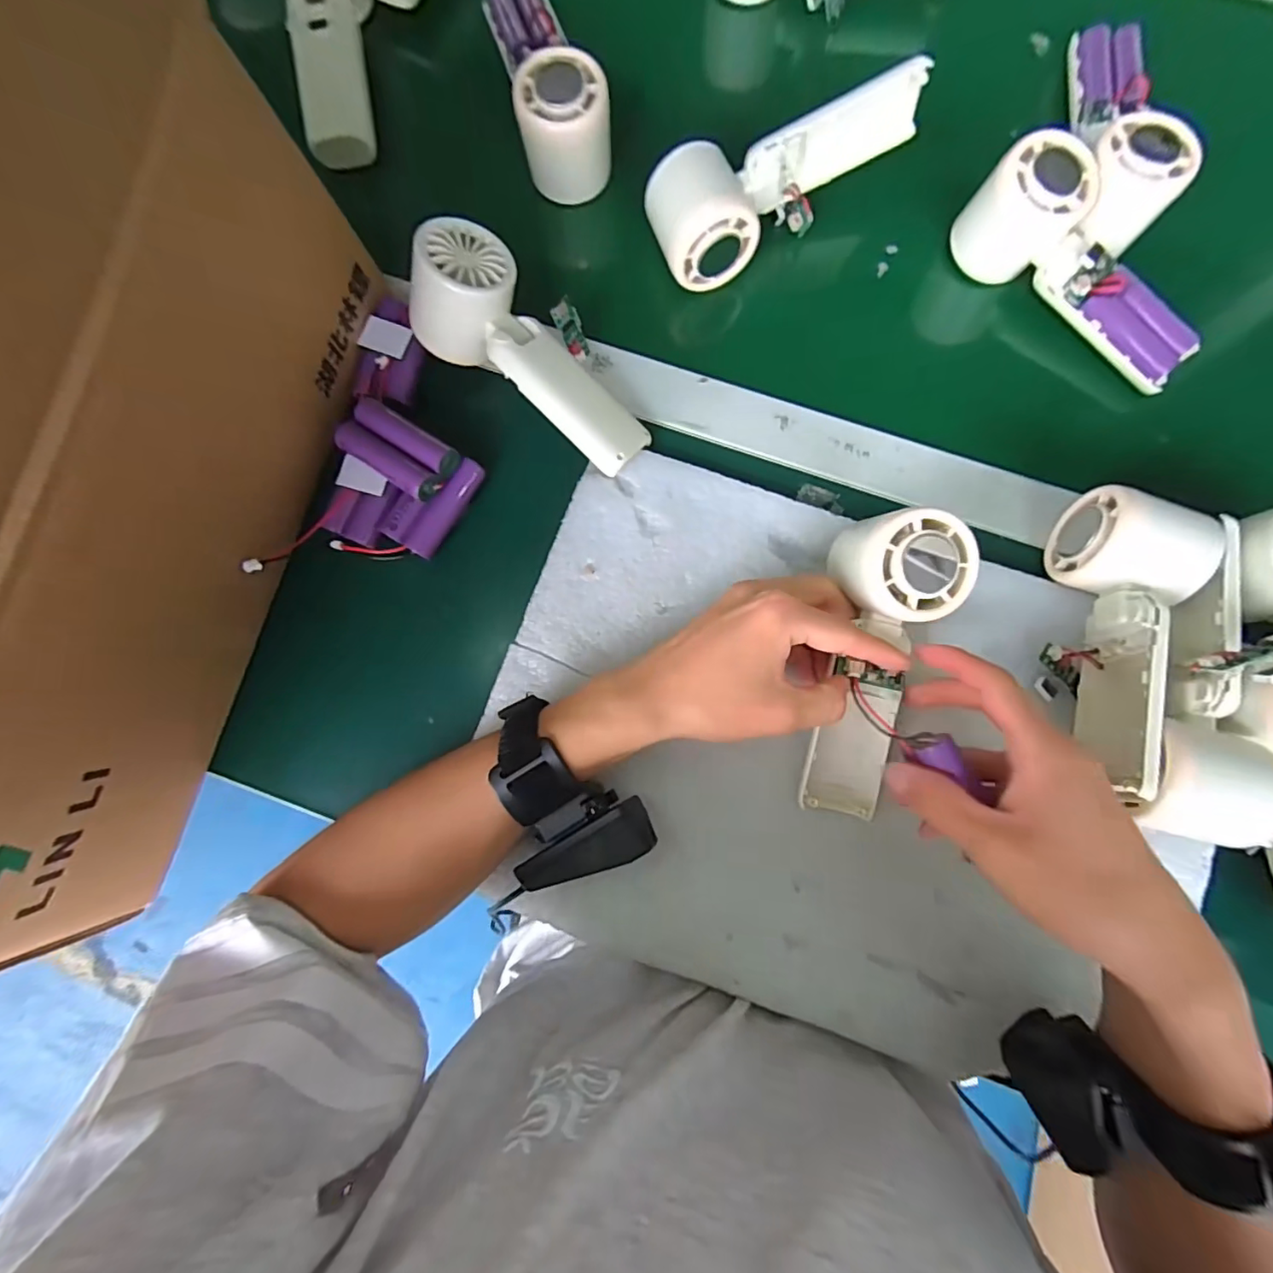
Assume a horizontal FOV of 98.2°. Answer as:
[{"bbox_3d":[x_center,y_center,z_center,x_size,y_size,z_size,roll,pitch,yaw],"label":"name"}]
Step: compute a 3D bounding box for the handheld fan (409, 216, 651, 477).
[{"bbox_3d":[-0.059,-0.168,0.329,0.161,0.047,0.072,43,85,-8],"label":"handheld fan"}]

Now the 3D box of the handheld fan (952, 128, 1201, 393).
[{"bbox_3d":[0.276,-0.226,0.332,0.159,0.053,0.046,42,85,7],"label":"handheld fan"}]

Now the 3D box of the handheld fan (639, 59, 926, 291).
[{"bbox_3d":[0.086,-0.286,0.339,0.159,0.064,0.055,-27,81,-2],"label":"handheld fan"}]

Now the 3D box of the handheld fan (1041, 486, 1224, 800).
[{"bbox_3d":[0.250,0.001,0.294,0.058,0.056,0.158,22,83,5],"label":"handheld fan"}]

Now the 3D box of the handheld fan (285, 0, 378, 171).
[{"bbox_3d":[-0.209,-0.407,0.372,0.052,0.038,0.169,-7,95,1],"label":"handheld fan"}]

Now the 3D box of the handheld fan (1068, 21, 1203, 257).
[{"bbox_3d":[0.304,-0.325,0.344,0.058,0.049,0.155,12,82,4],"label":"handheld fan"}]

